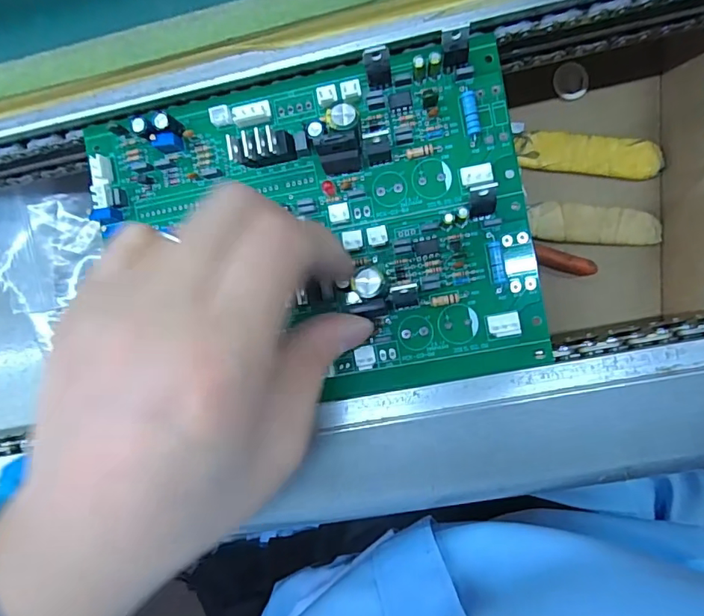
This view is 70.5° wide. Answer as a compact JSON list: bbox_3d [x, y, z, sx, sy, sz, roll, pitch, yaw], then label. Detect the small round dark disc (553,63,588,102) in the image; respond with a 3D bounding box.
[{"bbox_3d":[0.128,-0.132,0.292,0.019,0.005,0.021,-2,91,7],"label":"small round dark disc"}]

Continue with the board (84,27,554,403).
[{"bbox_3d":[-0.017,-0.029,0.201,0.173,0.025,0.134,-10,92,7],"label":"board"}]

